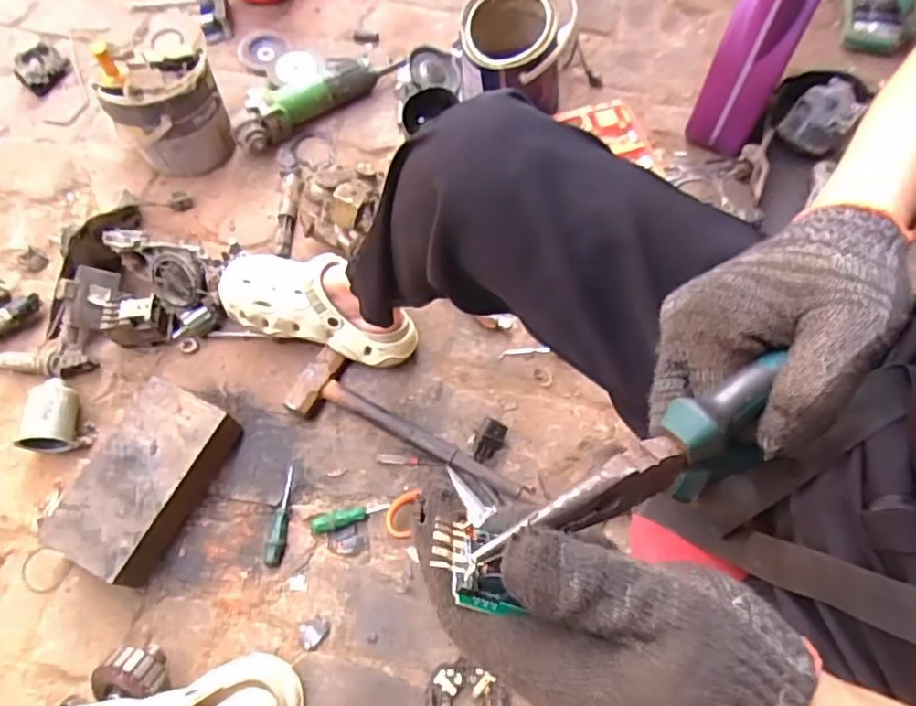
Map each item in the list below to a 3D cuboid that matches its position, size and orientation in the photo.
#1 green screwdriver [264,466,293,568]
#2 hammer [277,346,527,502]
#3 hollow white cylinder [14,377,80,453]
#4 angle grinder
[{"bbox_3d":[-0.211,0.198,0.756,0.023,0.020,0.116,9,66,6],"label":"green screwdriver"},{"bbox_3d":[-0.055,0.092,0.787,0.321,0.039,0.098,23,68,12],"label":"hammer"},{"bbox_3d":[-0.514,0.076,0.786,0.055,0.060,0.089,-8,65,-2],"label":"hollow white cylinder"},{"bbox_3d":[-0.222,-0.409,0.983,0.294,0.063,0.085,-32,68,-12],"label":"angle grinder"}]

